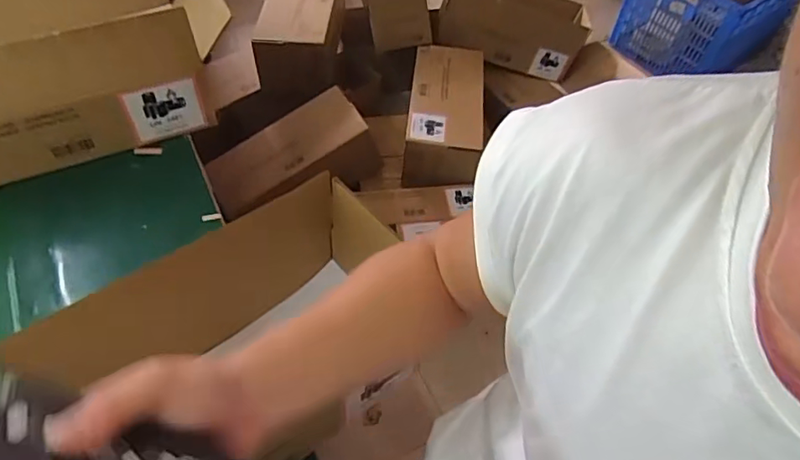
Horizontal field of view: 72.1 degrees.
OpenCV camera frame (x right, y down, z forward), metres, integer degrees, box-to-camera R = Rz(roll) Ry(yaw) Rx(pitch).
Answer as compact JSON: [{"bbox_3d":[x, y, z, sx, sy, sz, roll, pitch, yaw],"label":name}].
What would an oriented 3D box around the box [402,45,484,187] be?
[{"bbox_3d":[0.149,-0.374,1.772,0.232,0.165,0.495,7,54,1],"label":"box"}]

